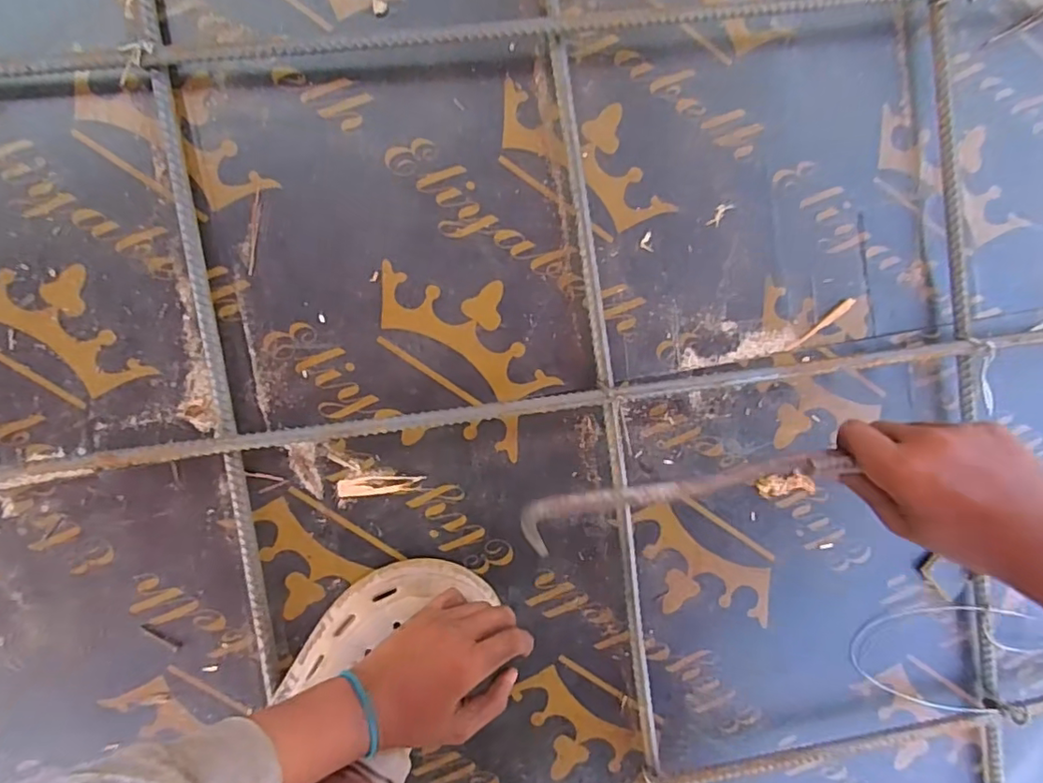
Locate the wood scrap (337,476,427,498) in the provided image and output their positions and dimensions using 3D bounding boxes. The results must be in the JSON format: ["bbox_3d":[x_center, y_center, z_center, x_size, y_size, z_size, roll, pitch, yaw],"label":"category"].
[{"bbox_3d":[-0.118,0.079,0.491,0.070,0.005,0.016,-4,94,-5],"label":"wood scrap"}]

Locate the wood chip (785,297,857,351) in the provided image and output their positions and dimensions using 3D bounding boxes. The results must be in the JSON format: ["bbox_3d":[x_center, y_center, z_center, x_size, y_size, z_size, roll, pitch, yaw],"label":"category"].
[{"bbox_3d":[0.264,-0.058,0.509,0.071,0.004,0.008,-39,96,-2],"label":"wood chip"}]

